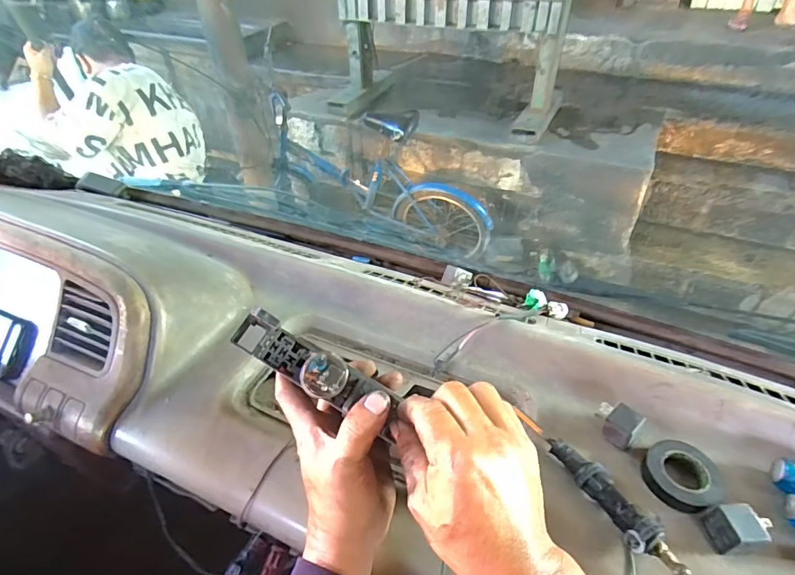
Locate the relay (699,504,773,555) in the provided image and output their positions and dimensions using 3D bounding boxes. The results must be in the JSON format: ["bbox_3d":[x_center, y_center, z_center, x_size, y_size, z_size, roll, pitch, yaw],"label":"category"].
[{"bbox_3d":[0.271,0.191,0.356,0.040,0.029,0.028,-7,43,-7],"label":"relay"}]

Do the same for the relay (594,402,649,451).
[{"bbox_3d":[0.210,0.129,0.425,0.038,0.027,0.033,32,52,30],"label":"relay"}]

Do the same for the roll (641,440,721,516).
[{"bbox_3d":[0.249,0.164,0.391,0.055,0.017,0.057,0,43,0],"label":"roll"}]

